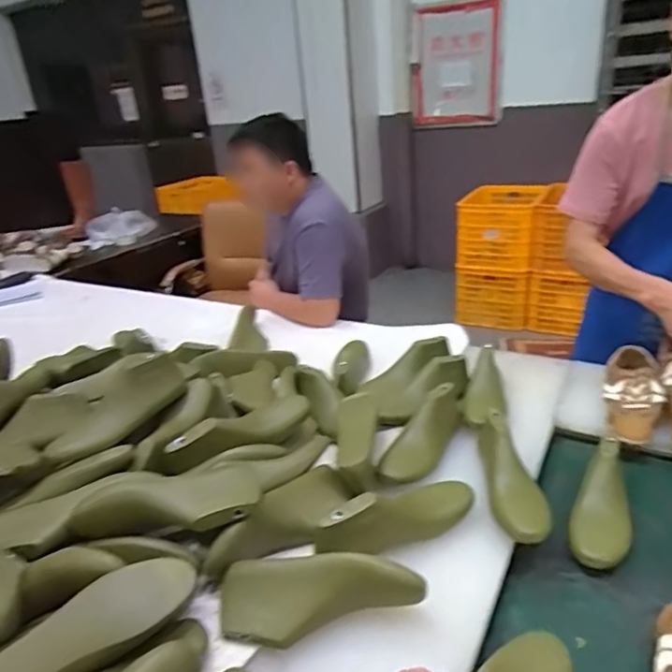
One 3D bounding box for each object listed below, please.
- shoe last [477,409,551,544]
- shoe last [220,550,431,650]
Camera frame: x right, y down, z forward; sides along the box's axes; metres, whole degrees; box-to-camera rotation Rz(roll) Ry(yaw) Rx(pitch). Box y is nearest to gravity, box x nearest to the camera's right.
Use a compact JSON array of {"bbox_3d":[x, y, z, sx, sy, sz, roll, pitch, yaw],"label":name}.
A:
[{"bbox_3d":[0.267,0.211,0.819,0.073,0.065,0.243,-4,25,7],"label":"shoe last"},{"bbox_3d":[-0.022,0.318,0.647,0.246,0.068,0.077,-2,26,9],"label":"shoe last"}]

